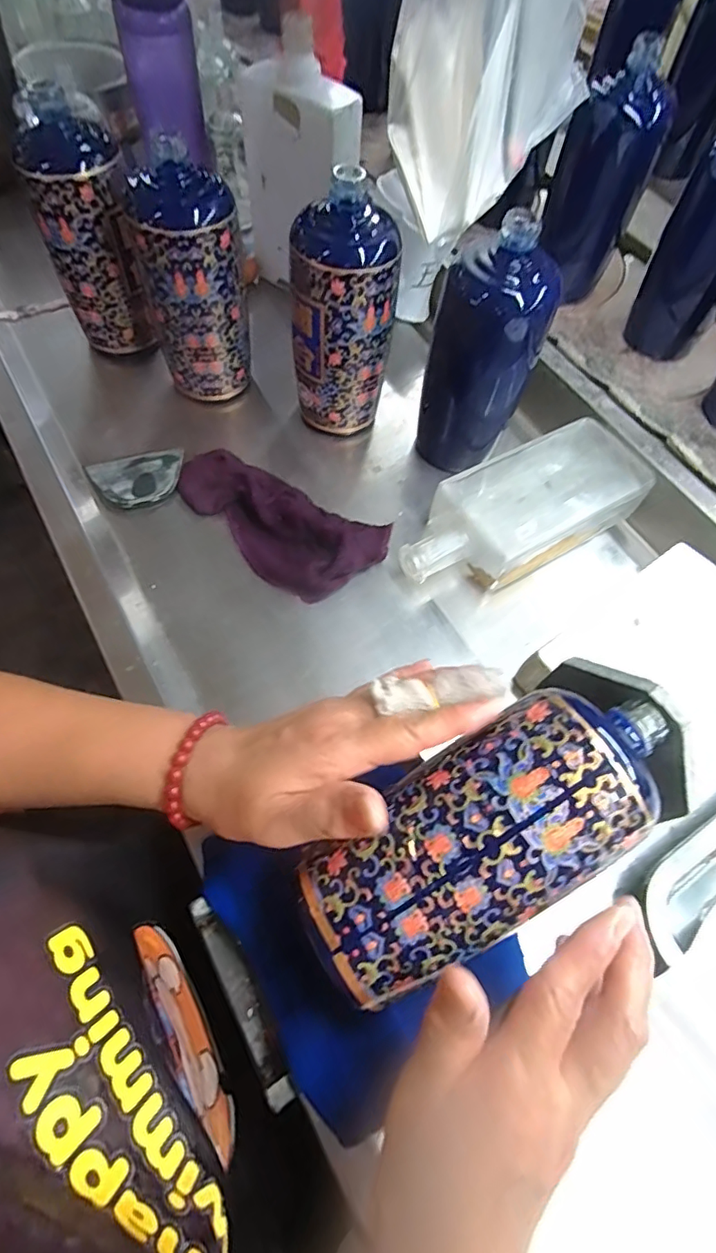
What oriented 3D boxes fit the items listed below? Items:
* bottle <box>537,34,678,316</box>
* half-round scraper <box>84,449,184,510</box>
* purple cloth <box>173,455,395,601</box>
[{"bbox_3d":[0.226,-0.417,0.514,0.069,0.180,0.060,42,70,16],"label":"bottle"},{"bbox_3d":[-0.189,-0.127,0.464,0.078,0.018,0.057,-16,67,-9],"label":"half-round scraper"},{"bbox_3d":[-0.067,-0.103,0.456,0.188,0.031,0.108,40,70,15],"label":"purple cloth"}]

